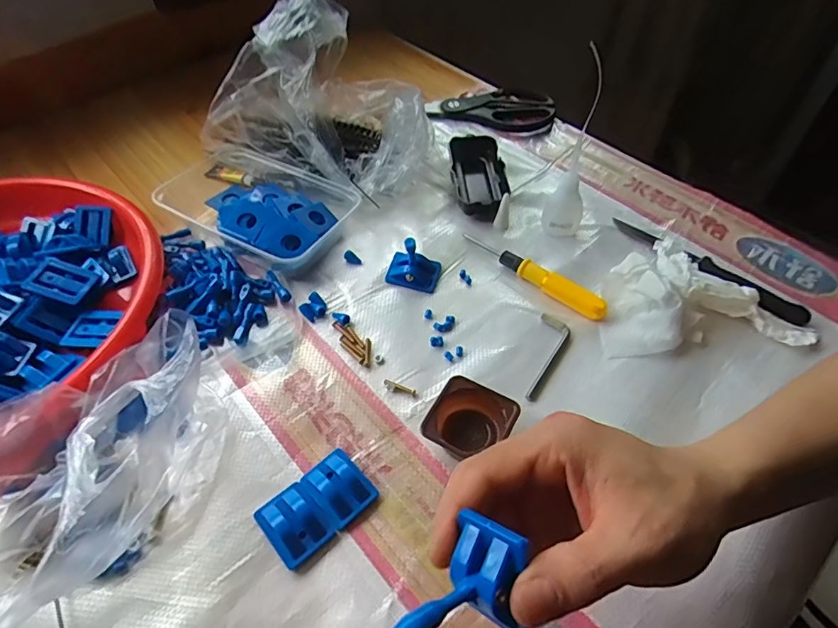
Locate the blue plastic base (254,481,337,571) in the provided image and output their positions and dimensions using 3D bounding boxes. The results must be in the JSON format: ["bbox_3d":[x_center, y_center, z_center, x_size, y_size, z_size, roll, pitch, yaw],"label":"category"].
[{"bbox_3d":[-0.078,0.130,0.317,0.034,0.018,0.043,-36,59,-25],"label":"blue plastic base"}]

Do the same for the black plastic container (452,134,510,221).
[{"bbox_3d":[0.061,-0.140,0.521,0.054,0.031,0.110,0,50,1],"label":"black plastic container"}]

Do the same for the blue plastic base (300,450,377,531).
[{"bbox_3d":[-0.053,0.112,0.332,0.035,0.015,0.045,-34,58,-24],"label":"blue plastic base"}]

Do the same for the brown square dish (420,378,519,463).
[{"bbox_3d":[0.034,0.077,0.354,0.053,0.025,0.055,31,57,24],"label":"brown square dish"}]

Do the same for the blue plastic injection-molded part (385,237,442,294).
[{"bbox_3d":[-0.005,-0.048,0.440,0.045,0.043,0.034,7,51,6],"label":"blue plastic injection-molded part"}]

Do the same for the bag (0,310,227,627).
[{"bbox_3d":[-0.212,0.101,0.304,0.217,0.075,0.130,-37,59,-26],"label":"bag"}]

